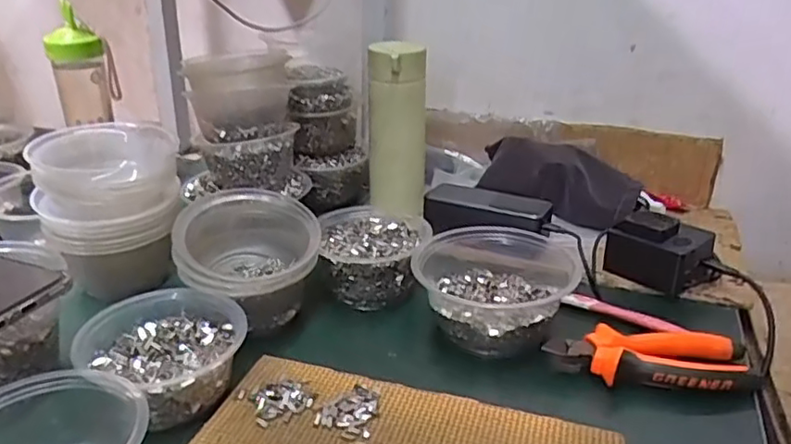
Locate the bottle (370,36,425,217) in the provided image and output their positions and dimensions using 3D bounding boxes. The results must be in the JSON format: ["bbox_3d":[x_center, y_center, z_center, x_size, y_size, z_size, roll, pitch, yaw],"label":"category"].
[{"bbox_3d":[0.002,-0.099,0.686,0.064,0.180,0.071,2,25,2],"label":"bottle"}]

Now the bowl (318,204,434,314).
[{"bbox_3d":[-0.019,0.033,0.586,0.101,0.062,0.098,1,25,0],"label":"bowl"}]

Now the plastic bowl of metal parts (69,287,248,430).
[{"bbox_3d":[-0.172,0.095,0.454,0.118,0.051,0.104,15,28,28],"label":"plastic bowl of metal parts"}]

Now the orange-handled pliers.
[{"bbox_3d":[0.195,0.102,0.473,0.147,0.017,0.055,3,25,4],"label":"orange-handled pliers"}]

